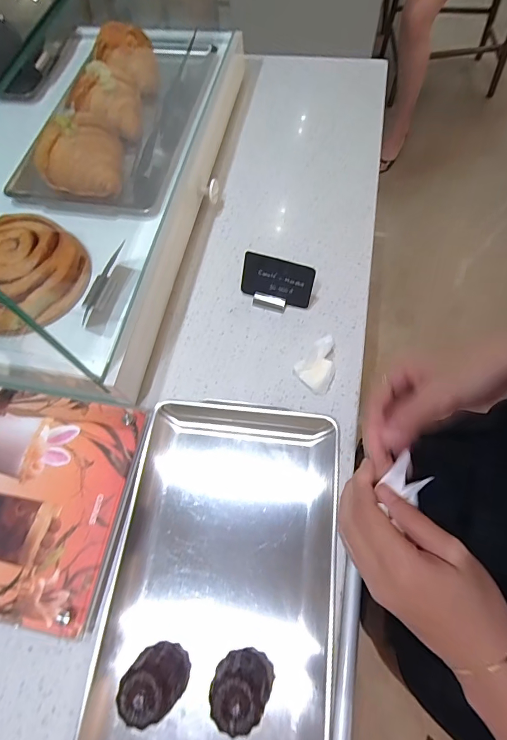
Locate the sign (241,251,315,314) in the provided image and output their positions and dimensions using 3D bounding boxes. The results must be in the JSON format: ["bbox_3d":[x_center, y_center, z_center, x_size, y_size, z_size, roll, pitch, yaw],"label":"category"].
[{"bbox_3d":[0.027,-0.104,0.461,0.085,0.064,0.009,15,36,10],"label":"sign"}]

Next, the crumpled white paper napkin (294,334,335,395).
[{"bbox_3d":[0.077,-0.006,0.429,0.053,0.024,0.044,-42,70,-14],"label":"crumpled white paper napkin"}]

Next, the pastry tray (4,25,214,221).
[{"bbox_3d":[-0.180,-0.368,0.520,0.186,0.079,0.359,9,67,7],"label":"pastry tray"}]

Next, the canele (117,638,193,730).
[{"bbox_3d":[-0.080,0.252,0.308,0.043,0.049,0.041,-1,66,3],"label":"canele"}]

